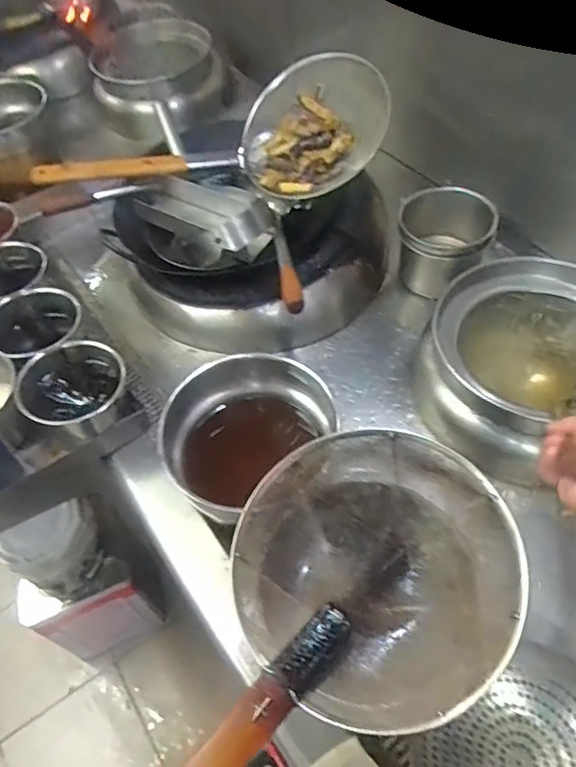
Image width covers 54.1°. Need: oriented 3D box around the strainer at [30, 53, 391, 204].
[{"bbox_3d":[-0.143,-0.469,1.076,0.652,0.144,0.251,-5,54,0],"label":"strainer"}]

